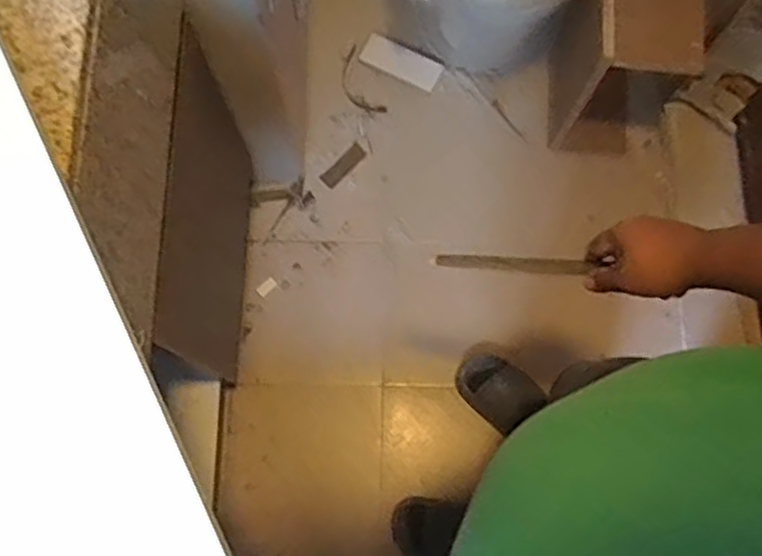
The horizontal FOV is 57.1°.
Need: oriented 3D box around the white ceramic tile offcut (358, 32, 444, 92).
[{"bbox_3d":[0.047,-0.480,1.551,0.177,0.016,0.077,26,81,-3],"label":"white ceramic tile offcut"}]

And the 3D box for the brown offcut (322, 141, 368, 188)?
[{"bbox_3d":[-0.080,-0.243,1.517,0.110,0.012,0.036,-44,80,-11],"label":"brown offcut"}]

